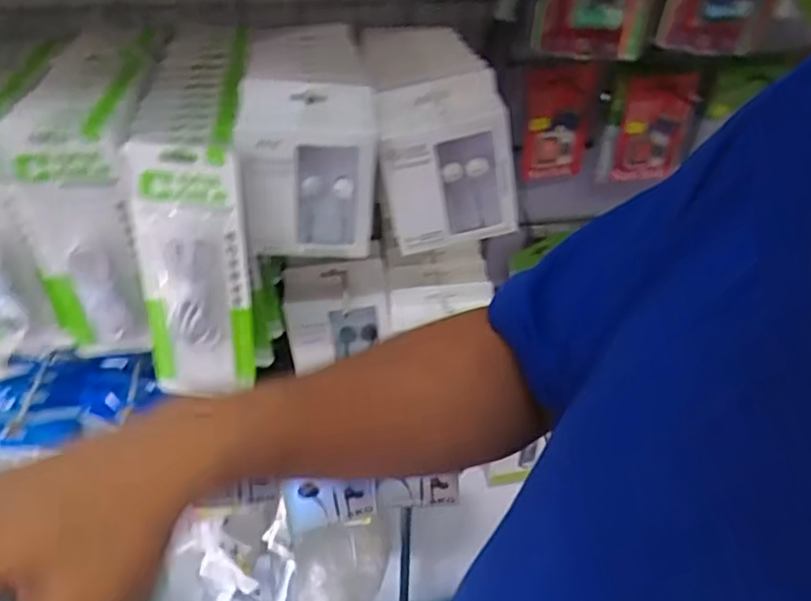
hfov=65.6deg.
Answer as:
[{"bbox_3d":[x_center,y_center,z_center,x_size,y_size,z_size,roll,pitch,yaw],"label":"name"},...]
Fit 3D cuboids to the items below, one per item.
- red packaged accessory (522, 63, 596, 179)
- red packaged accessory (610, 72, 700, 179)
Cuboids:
[{"bbox_3d":[0.170,-0.198,0.705,0.085,0.136,0.014,-12,41,-15],"label":"red packaged accessory"},{"bbox_3d":[0.282,-0.197,0.714,0.093,0.121,0.012,-11,41,-14],"label":"red packaged accessory"}]

